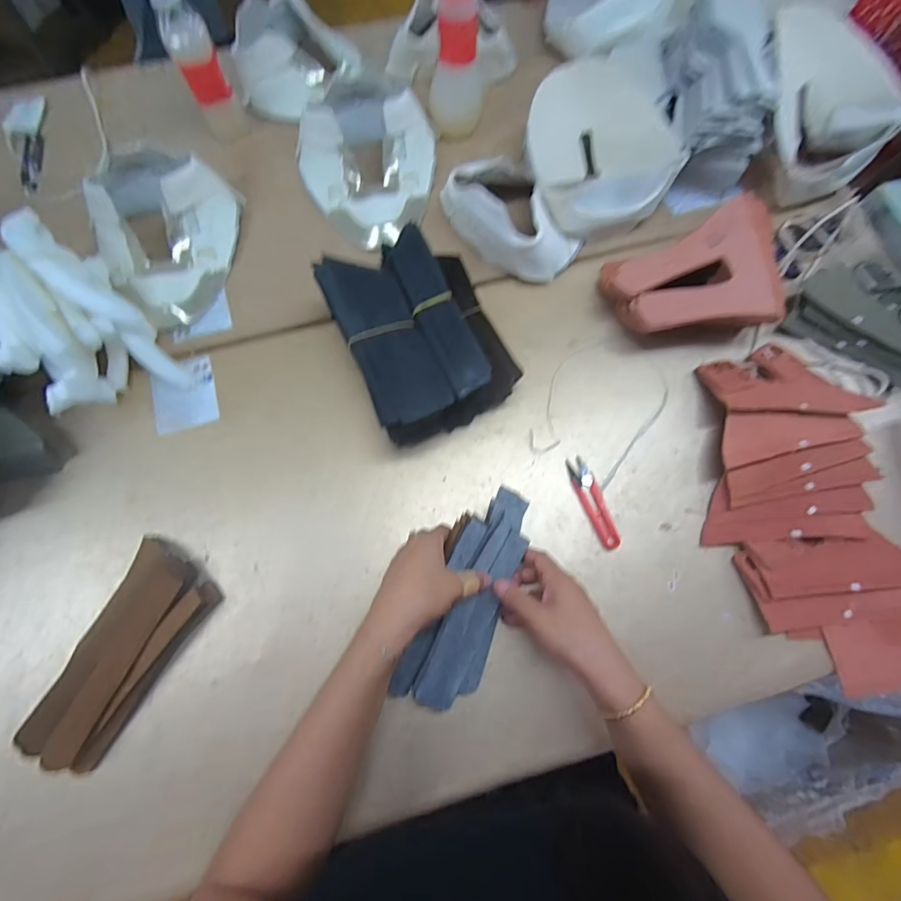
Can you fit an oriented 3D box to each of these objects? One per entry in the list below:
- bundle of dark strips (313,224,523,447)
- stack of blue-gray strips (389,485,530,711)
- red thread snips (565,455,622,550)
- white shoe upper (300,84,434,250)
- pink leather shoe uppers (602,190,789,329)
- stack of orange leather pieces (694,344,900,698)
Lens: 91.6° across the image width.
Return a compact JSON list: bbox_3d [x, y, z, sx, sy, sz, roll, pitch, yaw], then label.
[{"bbox_3d":[-0.032,-0.127,0.494,0.163,0.102,0.210,-24,75,-8],"label":"bundle of dark strips"},{"bbox_3d":[0.023,0.137,0.427,0.072,0.054,0.217,23,75,8],"label":"stack of blue-gray strips"},{"bbox_3d":[0.156,0.056,0.477,0.025,0.010,0.103,-17,73,-6],"label":"red thread snips"},{"bbox_3d":[-0.110,-0.378,0.573,0.184,0.062,0.206,-8,73,-3],"label":"white shoe upper"},{"bbox_3d":[0.285,-0.215,0.524,0.191,0.070,0.163,-1,73,-1],"label":"pink leather shoe uppers"},{"bbox_3d":[0.378,0.056,0.454,0.215,0.044,0.362,-7,73,-3],"label":"stack of orange leather pieces"}]

